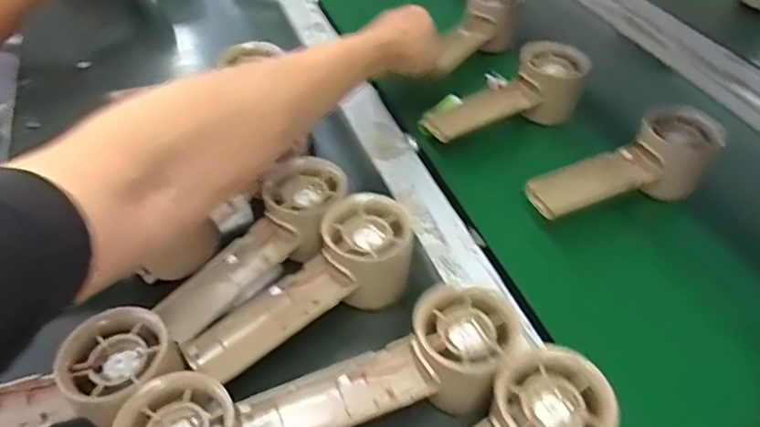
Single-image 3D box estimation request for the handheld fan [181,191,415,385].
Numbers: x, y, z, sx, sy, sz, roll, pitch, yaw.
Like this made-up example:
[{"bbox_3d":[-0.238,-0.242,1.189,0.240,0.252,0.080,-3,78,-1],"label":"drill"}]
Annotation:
[{"bbox_3d":[-0.045,0.053,0.372,0.158,0.056,0.054,-36,51,-14],"label":"handheld fan"}]

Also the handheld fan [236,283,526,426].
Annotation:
[{"bbox_3d":[0.004,0.095,0.318,0.154,0.046,0.056,-23,46,-5],"label":"handheld fan"}]

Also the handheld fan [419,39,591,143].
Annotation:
[{"bbox_3d":[0.109,-0.107,0.511,0.148,0.055,0.051,-18,45,-17],"label":"handheld fan"}]

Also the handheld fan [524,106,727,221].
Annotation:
[{"bbox_3d":[0.193,-0.034,0.438,0.154,0.042,0.058,-22,46,-21],"label":"handheld fan"}]

